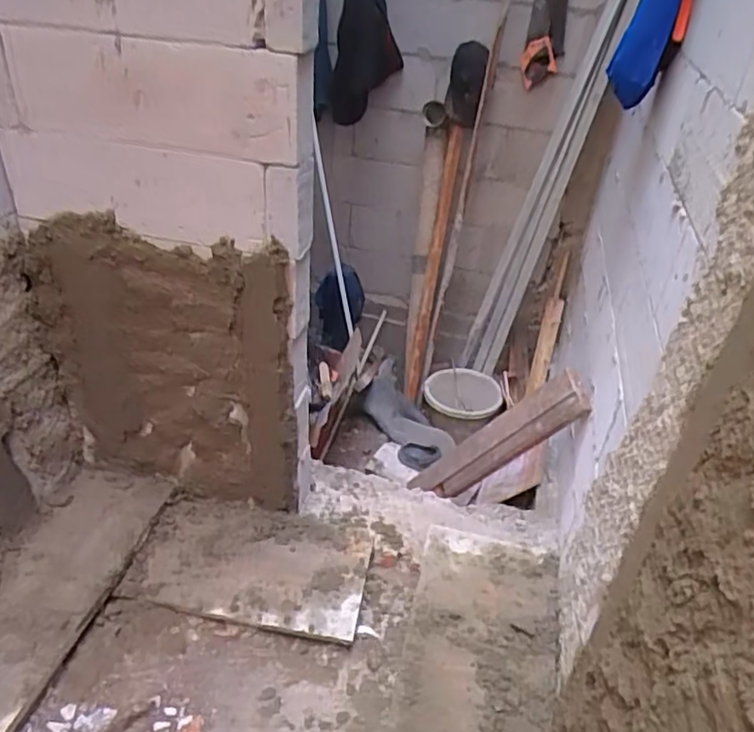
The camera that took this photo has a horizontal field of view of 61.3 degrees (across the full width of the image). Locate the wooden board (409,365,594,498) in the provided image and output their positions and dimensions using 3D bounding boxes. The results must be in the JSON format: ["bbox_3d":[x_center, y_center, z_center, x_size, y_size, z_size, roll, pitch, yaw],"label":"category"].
[{"bbox_3d":[0.341,0.242,1.902,0.124,0.702,0.119,48,45,2],"label":"wooden board"}]

